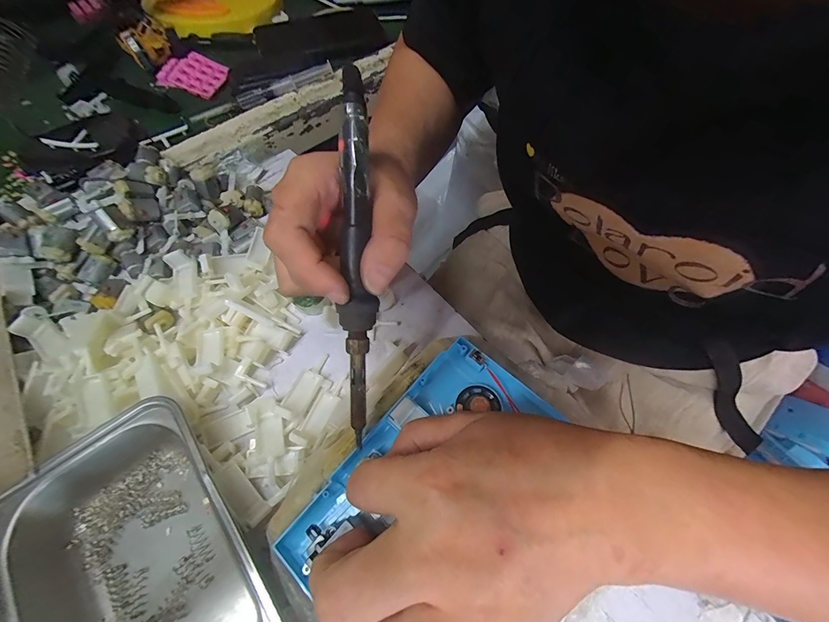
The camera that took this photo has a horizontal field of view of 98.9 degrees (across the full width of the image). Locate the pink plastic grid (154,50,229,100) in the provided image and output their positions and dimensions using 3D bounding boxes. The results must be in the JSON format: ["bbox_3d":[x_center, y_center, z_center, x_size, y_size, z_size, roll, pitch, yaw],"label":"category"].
[{"bbox_3d":[-0.278,-0.299,0.441,0.087,0.022,0.059,24,64,11],"label":"pink plastic grid"}]

